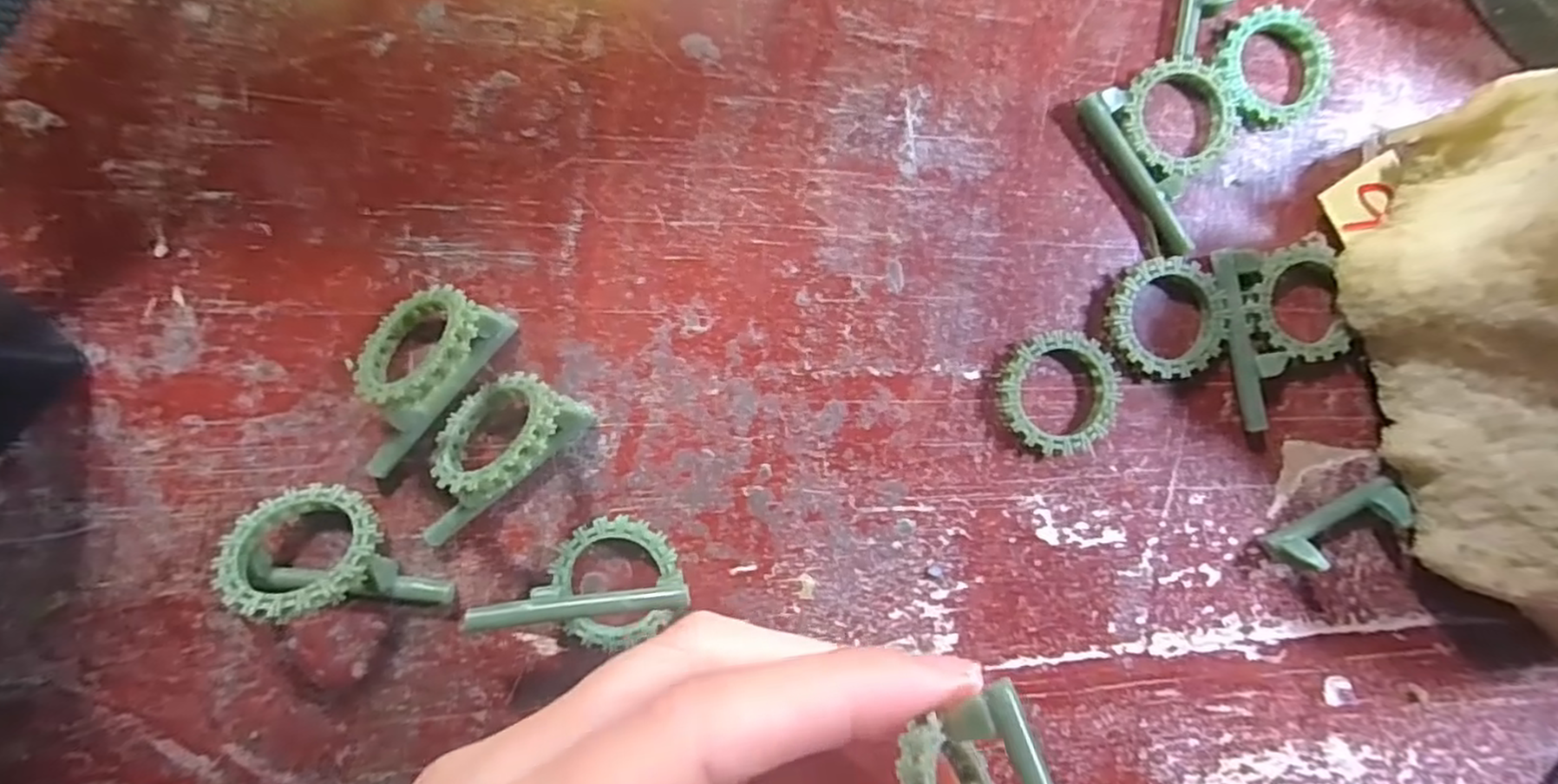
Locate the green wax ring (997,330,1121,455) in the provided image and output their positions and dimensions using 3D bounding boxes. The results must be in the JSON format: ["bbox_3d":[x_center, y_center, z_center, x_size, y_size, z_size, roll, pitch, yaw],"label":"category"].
[{"bbox_3d":[0.061,0.000,0.148,0.025,0.005,0.026,0,88,-5],"label":"green wax ring"}]

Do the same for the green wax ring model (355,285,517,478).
[{"bbox_3d":[-0.073,-0.004,0.130,0.020,0.019,0.039,37,86,-3],"label":"green wax ring model"}]

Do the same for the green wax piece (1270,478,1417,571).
[{"bbox_3d":[0.122,0.030,0.149,0.031,0.010,0.008,-27,91,-5],"label":"green wax piece"}]

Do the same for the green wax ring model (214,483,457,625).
[{"bbox_3d":[-0.083,0.030,0.128,0.037,0.019,0.021,5,88,-5],"label":"green wax ring model"}]

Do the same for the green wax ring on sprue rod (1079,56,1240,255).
[{"bbox_3d":[0.090,-0.055,0.152,0.031,0.005,0.038,-34,91,-5],"label":"green wax ring on sprue rod"}]

